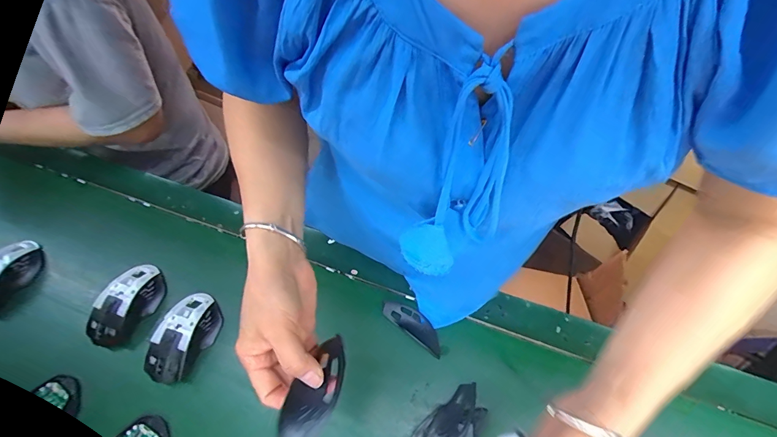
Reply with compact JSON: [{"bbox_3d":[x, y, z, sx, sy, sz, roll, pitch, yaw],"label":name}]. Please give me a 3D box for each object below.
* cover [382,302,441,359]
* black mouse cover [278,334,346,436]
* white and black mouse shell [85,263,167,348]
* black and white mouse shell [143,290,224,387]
[{"bbox_3d":[0.036,0.145,0.505,0.095,0.014,0.032,36,67,18],"label":"cover"},{"bbox_3d":[-0.055,0.133,0.285,0.033,0.016,0.094,15,43,11],"label":"black mouse cover"},{"bbox_3d":[-0.369,0.118,0.521,0.060,0.034,0.116,18,62,10],"label":"white and black mouse shell"},{"bbox_3d":[-0.274,0.161,0.504,0.063,0.044,0.116,15,62,8],"label":"black and white mouse shell"}]

